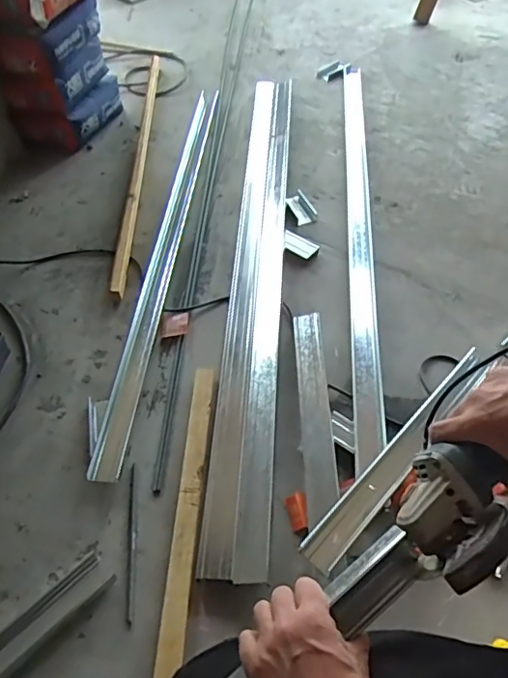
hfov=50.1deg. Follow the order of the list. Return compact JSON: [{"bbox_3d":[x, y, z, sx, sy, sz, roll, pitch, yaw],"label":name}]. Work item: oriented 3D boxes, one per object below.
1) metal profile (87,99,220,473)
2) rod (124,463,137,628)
[{"bbox_3d":[-0.182,-0.222,1.173,0.057,0.032,1.127,5,51,3],"label":"metal profile"},{"bbox_3d":[-0.177,0.287,0.779,0.015,0.006,0.224,-5,52,-5],"label":"rod"}]

